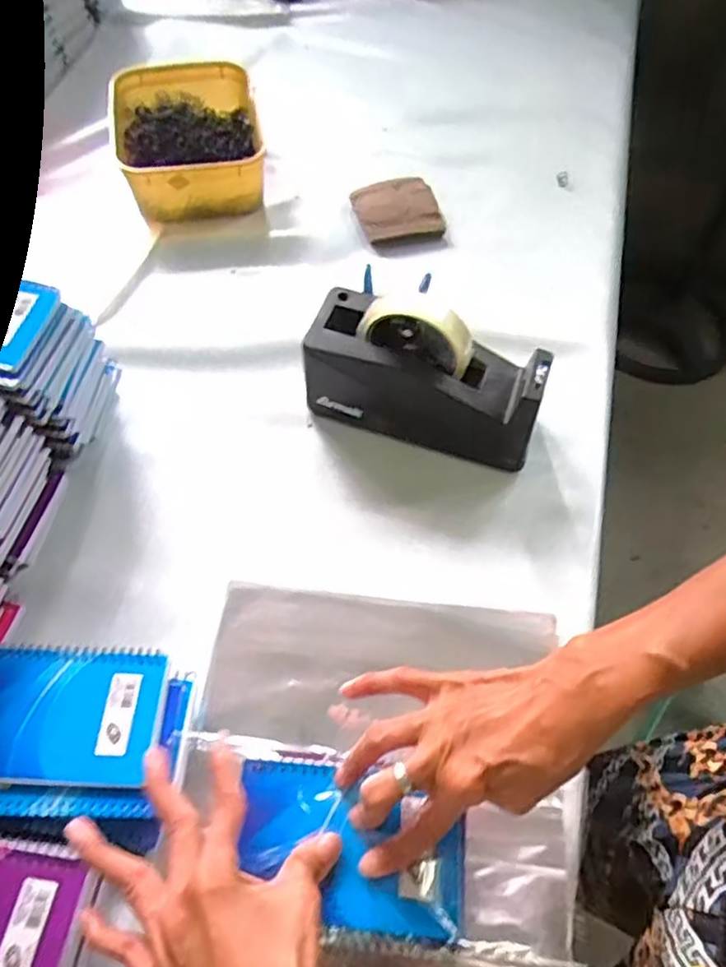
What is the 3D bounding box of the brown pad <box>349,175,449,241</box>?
[{"bbox_3d":[0.039,-0.310,0.718,0.089,0.019,0.087,-14,62,-11],"label":"brown pad"}]

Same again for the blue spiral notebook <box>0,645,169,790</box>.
[{"bbox_3d":[-0.201,0.151,0.419,0.133,0.007,0.086,1,60,-2],"label":"blue spiral notebook"}]

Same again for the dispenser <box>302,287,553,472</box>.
[{"bbox_3d":[0.053,-0.092,0.542,0.197,0.118,0.075,17,60,7],"label":"dispenser"}]

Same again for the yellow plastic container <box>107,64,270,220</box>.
[{"bbox_3d":[-0.206,-0.409,0.747,0.155,0.062,0.223,-9,61,-8],"label":"yellow plastic container"}]

